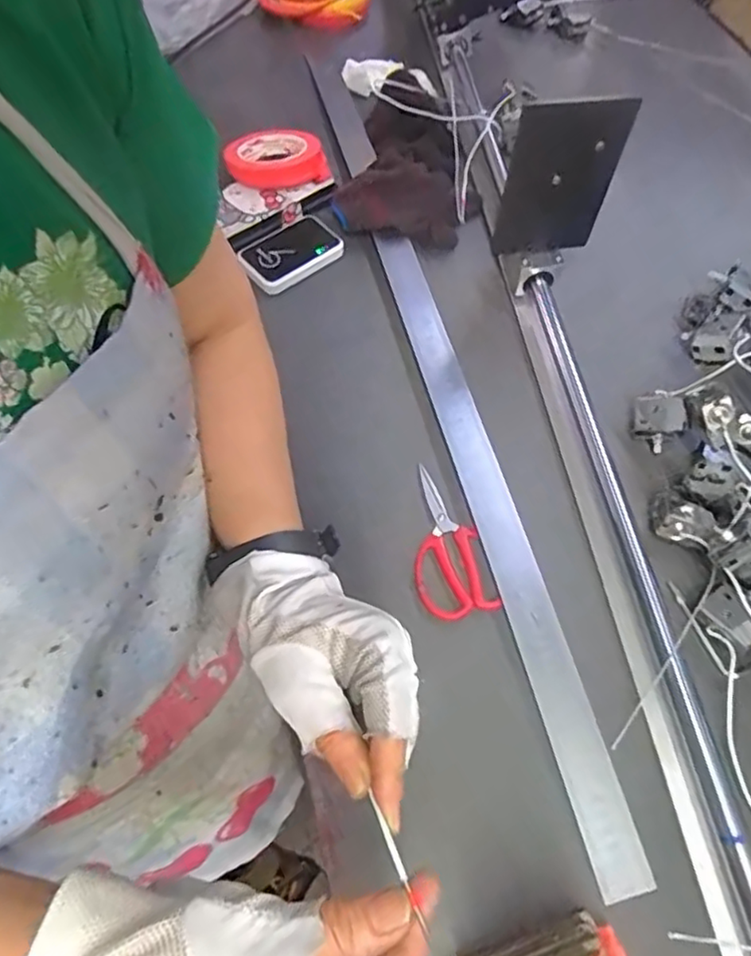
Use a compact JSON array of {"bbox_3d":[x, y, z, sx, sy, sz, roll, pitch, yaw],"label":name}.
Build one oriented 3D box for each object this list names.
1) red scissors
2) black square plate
[{"bbox_3d":[0.055,0.051,0.525,0.065,0.008,0.136,-11,62,-7],"label":"red scissors"},{"bbox_3d":[0.167,-0.267,0.565,0.100,0.139,0.011,-4,55,-8],"label":"black square plate"}]

